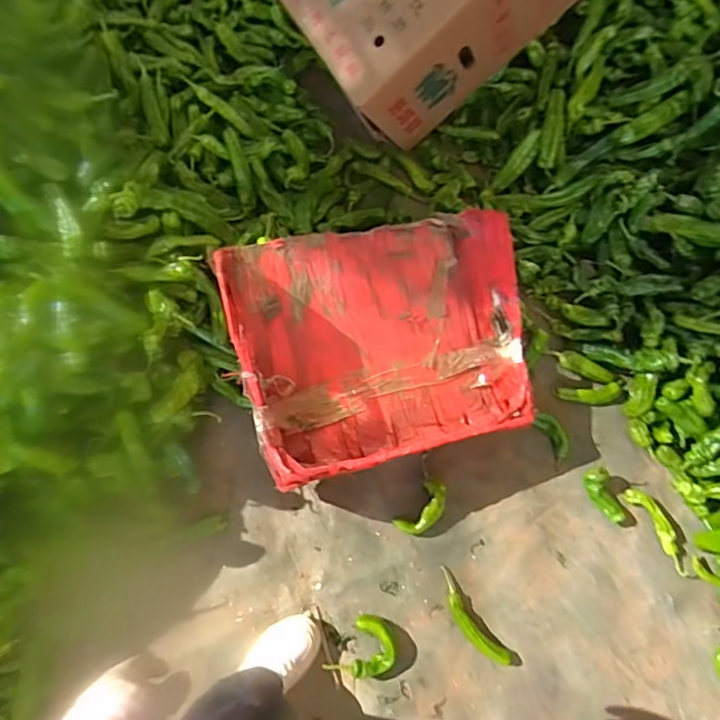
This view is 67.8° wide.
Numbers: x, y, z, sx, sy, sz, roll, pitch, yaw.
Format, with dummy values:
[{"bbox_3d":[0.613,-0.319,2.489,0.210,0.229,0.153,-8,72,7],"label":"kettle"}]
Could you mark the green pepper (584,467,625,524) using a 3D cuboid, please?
[{"bbox_3d":[0.499,0.275,1.091,0.045,0.044,0.129,-31,99,-10],"label":"green pepper"}]

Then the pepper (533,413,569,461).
[{"bbox_3d":[0.414,0.157,1.144,0.047,0.032,0.099,-33,76,-10],"label":"pepper"}]

